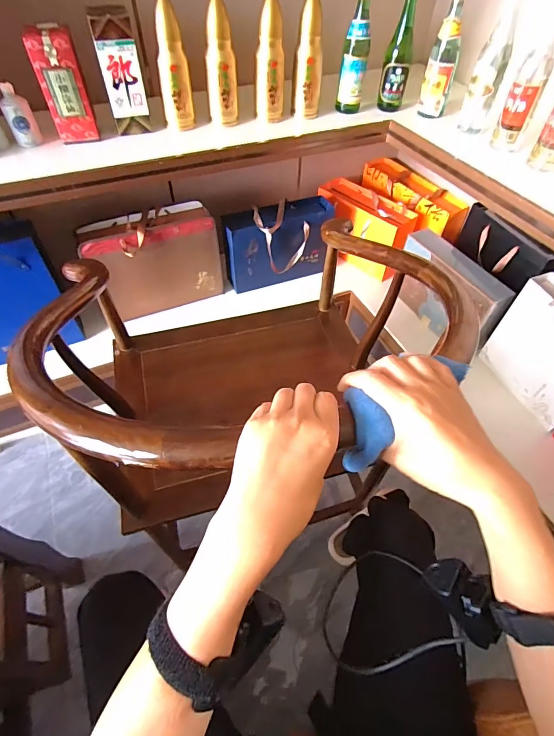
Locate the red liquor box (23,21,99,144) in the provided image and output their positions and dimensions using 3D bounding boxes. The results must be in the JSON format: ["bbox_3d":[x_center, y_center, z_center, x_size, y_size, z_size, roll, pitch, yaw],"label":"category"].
[{"bbox_3d":[-0.451,-0.596,0.812,0.084,0.188,0.058,-13,53,-12],"label":"red liquor box"}]

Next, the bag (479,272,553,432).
[{"bbox_3d":[0.722,-0.042,0.999,0.104,0.289,0.291,-18,55,-15],"label":"bag"}]

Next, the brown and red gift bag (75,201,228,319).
[{"bbox_3d":[-0.371,-0.328,1.191,0.378,0.269,0.156,-19,55,-16],"label":"brown and red gift bag"}]

